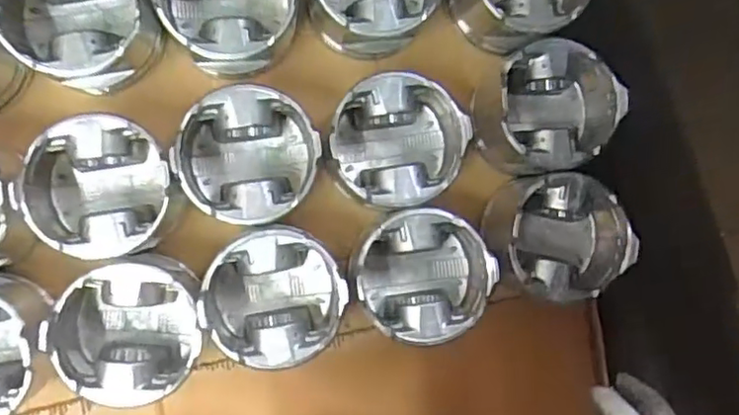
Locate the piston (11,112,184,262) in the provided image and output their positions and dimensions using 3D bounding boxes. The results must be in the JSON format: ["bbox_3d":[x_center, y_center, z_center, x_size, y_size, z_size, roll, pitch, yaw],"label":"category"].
[{"bbox_3d":[-0.194,-0.015,0.467,0.101,0.086,0.096,0,91,-8],"label":"piston"}]

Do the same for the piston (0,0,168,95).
[{"bbox_3d":[-0.214,-0.141,0.474,0.100,0.085,0.108,-43,96,-5],"label":"piston"}]

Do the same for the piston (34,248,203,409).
[{"bbox_3d":[-0.172,0.086,0.465,0.097,0.086,0.098,0,91,-8],"label":"piston"}]

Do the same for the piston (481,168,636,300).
[{"bbox_3d":[0.151,0.024,0.508,0.109,0.074,0.096,16,89,-8],"label":"piston"}]

